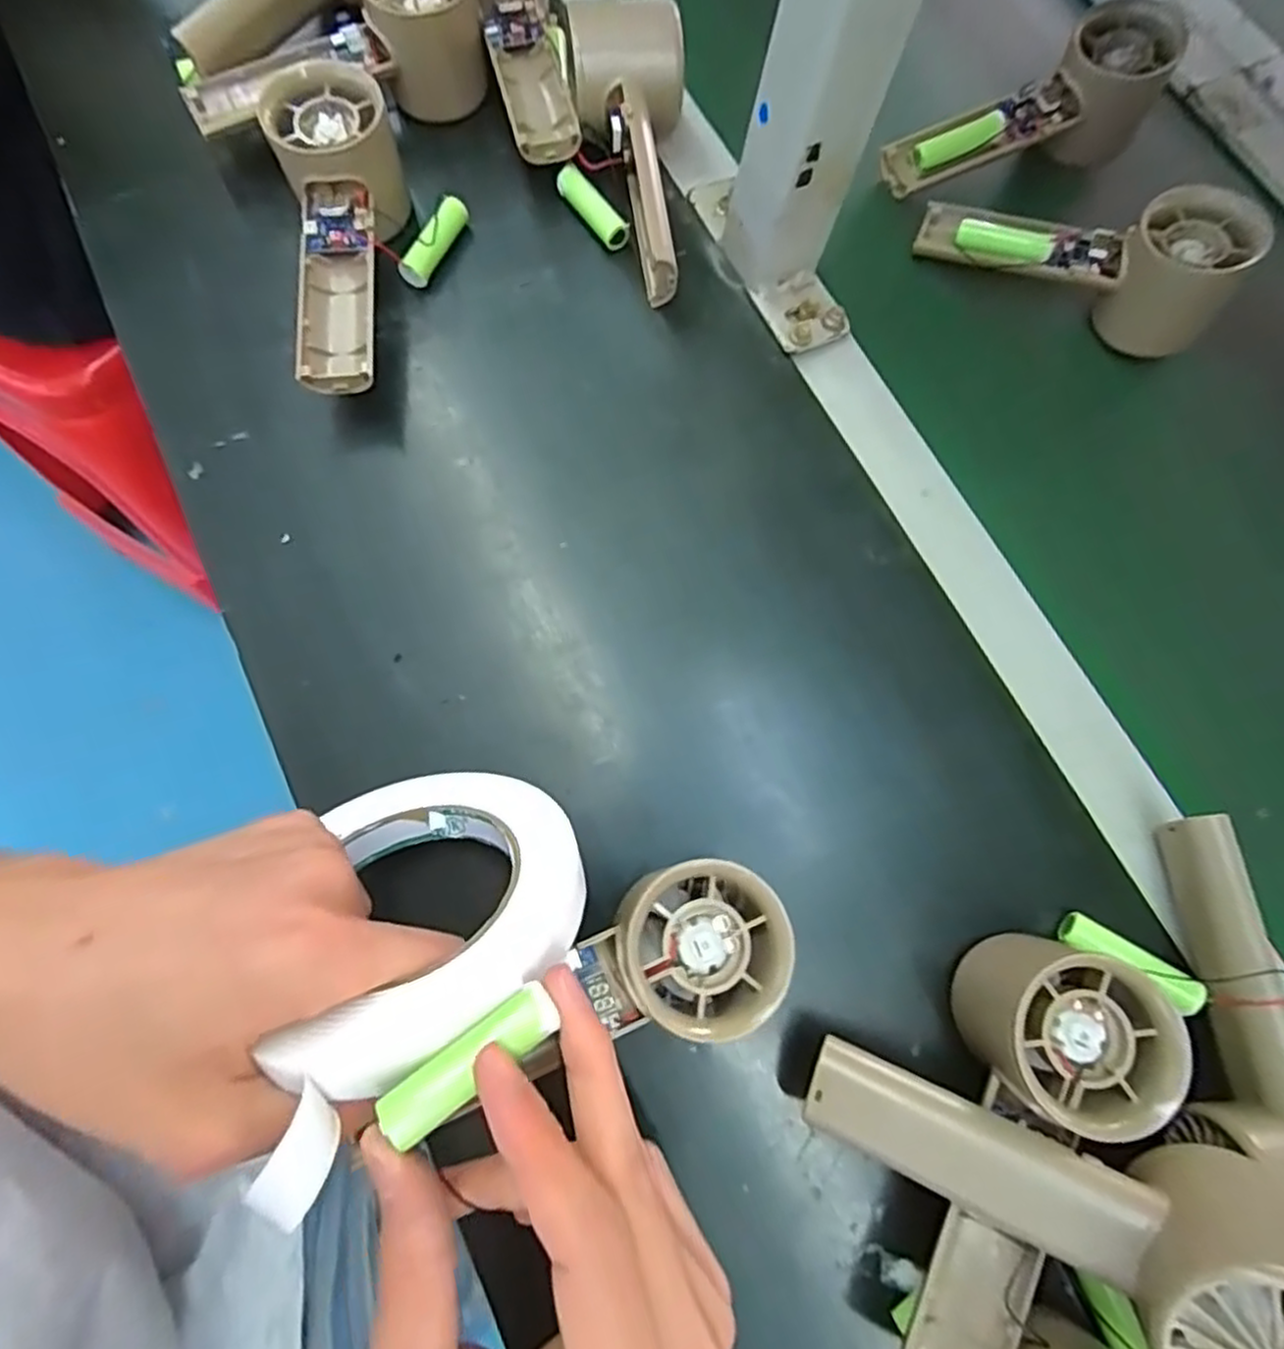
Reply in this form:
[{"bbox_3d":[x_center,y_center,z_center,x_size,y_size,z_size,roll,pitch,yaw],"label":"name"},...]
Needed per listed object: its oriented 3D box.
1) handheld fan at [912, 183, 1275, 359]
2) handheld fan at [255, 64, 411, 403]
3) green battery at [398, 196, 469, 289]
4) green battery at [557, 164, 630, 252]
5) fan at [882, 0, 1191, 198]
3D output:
[{"bbox_3d":[0.227,-0.221,0.376,0.154,0.052,0.053,22,75,19],"label":"handheld fan"},{"bbox_3d":[-0.143,-0.210,0.343,0.052,0.056,0.157,-10,75,-4],"label":"handheld fan"},{"bbox_3d":[-0.108,-0.225,0.369,0.016,0.019,0.050,22,75,4],"label":"green battery"},{"bbox_3d":[-0.026,-0.248,0.376,0.014,0.016,0.049,-34,78,-10],"label":"green battery"},{"bbox_3d":[0.214,-0.315,0.401,0.156,0.051,0.048,-19,76,6],"label":"fan"}]

